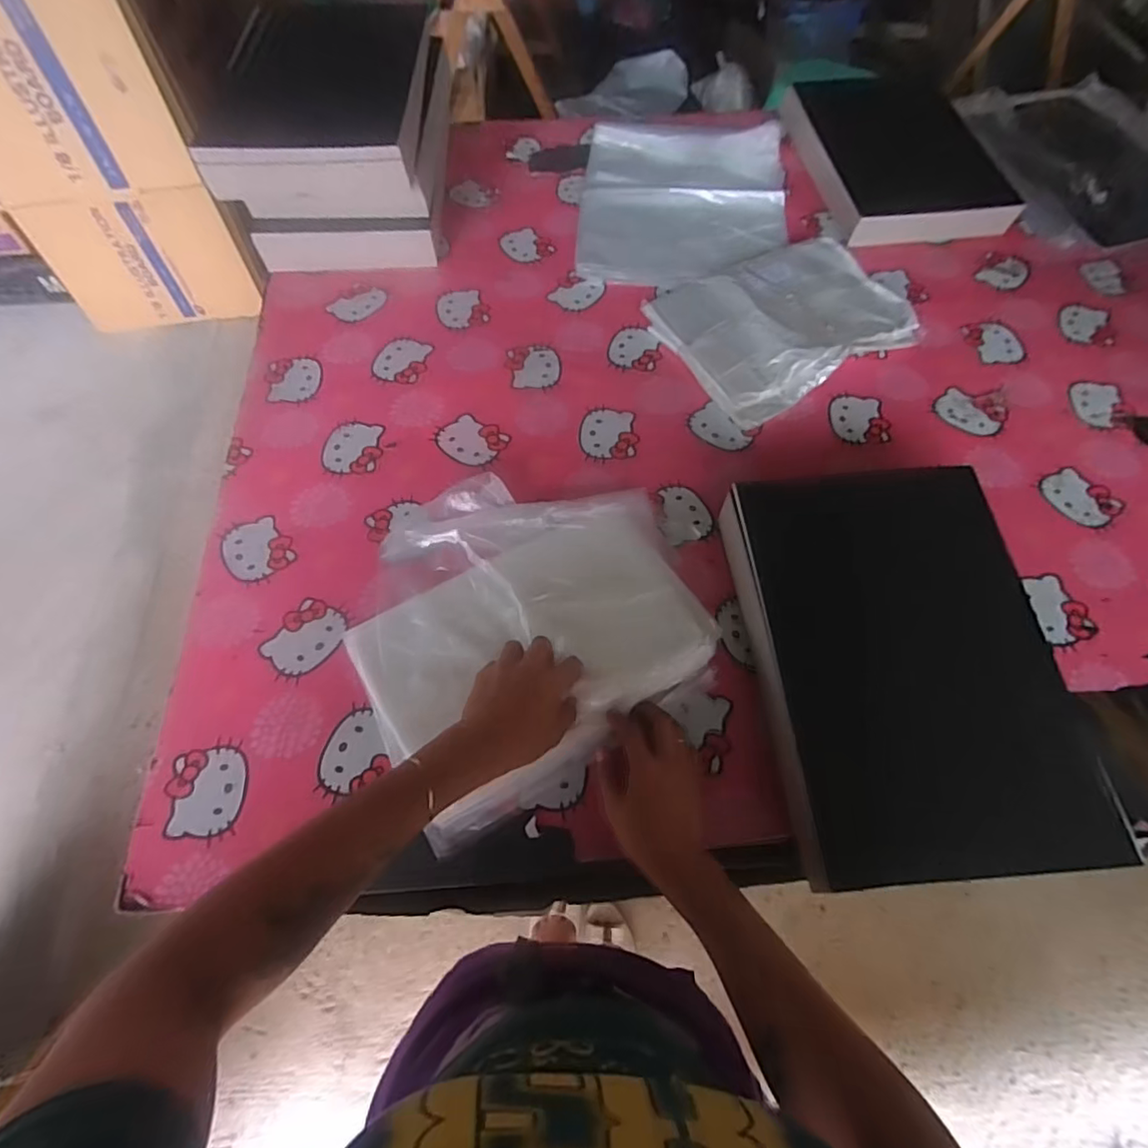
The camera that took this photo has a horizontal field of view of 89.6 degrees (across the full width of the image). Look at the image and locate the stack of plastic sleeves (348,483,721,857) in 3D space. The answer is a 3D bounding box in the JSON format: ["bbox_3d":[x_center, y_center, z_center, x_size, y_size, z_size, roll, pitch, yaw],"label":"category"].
[{"bbox_3d":[-0.052,0.040,0.610,0.346,0.031,0.317,-27,66,-14],"label":"stack of plastic sleeves"}]

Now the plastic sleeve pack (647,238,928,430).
[{"bbox_3d":[0.290,-0.357,0.796,0.322,0.040,0.254,-26,66,-13],"label":"plastic sleeve pack"}]

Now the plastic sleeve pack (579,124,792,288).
[{"bbox_3d":[0.177,-0.612,0.941,0.321,0.016,0.414,6,63,5],"label":"plastic sleeve pack"}]

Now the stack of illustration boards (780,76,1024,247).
[{"bbox_3d":[0.533,-0.702,0.968,0.286,0.042,0.425,-5,63,-3],"label":"stack of illustration boards"}]

